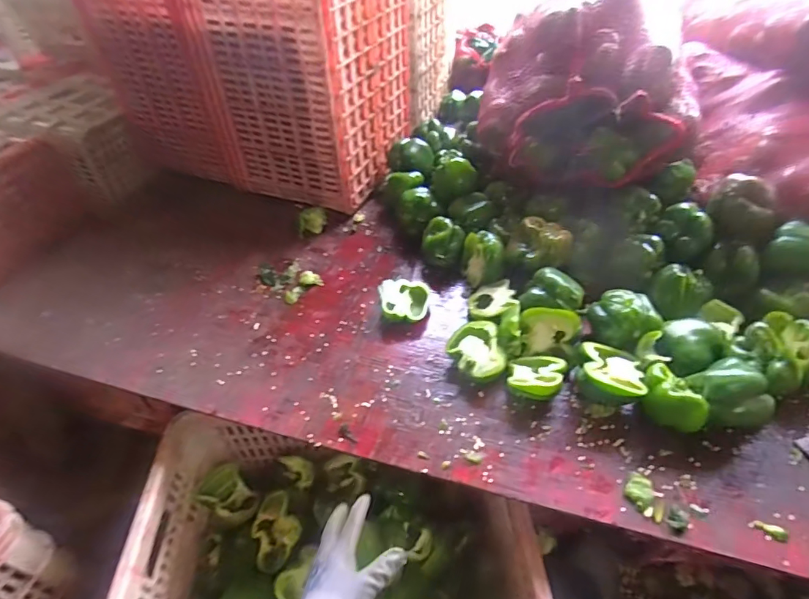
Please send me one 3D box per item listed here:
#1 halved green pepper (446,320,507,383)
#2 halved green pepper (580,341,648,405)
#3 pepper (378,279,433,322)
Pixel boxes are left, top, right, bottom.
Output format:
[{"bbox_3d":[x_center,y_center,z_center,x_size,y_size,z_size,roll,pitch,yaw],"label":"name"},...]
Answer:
[{"bbox_3d":[0.098,0.078,0.625,0.073,0.052,0.088,-6,44,-5],"label":"halved green pepper"},{"bbox_3d":[0.278,0.103,0.612,0.078,0.050,0.071,-1,44,1],"label":"halved green pepper"},{"bbox_3d":[0.000,0.007,0.710,0.080,0.043,0.087,2,44,3],"label":"pepper"}]

